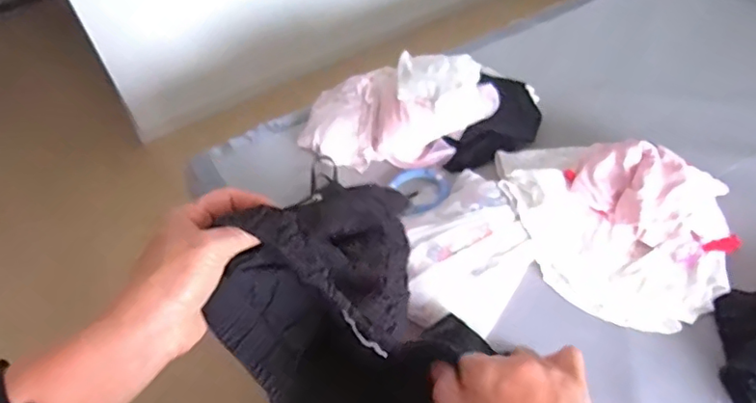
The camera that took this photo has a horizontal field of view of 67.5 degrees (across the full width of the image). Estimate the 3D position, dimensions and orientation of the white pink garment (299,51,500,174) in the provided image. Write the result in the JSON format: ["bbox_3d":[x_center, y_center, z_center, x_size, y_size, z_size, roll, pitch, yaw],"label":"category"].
[{"bbox_3d":[0.040,-0.221,1.268,0.438,0.151,0.262,5,51,9],"label":"white pink garment"}]

